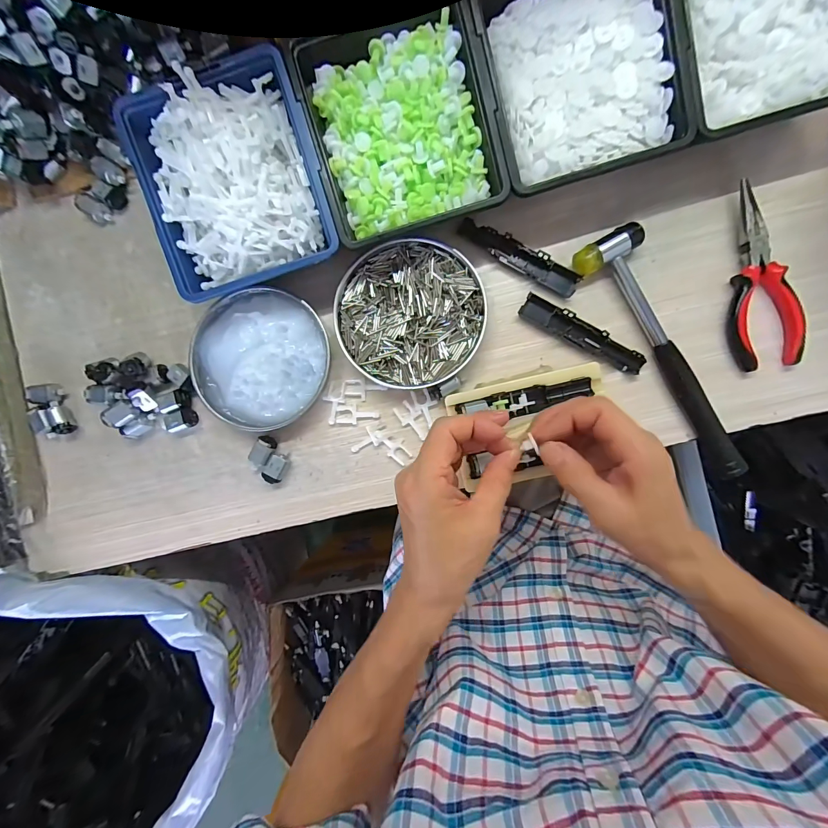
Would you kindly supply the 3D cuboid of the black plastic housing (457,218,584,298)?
[{"bbox_3d":[0.097,-0.147,0.339,0.119,0.012,0.023,33,92,3],"label":"black plastic housing"}]

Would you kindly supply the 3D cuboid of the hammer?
[{"bbox_3d":[0.231,-0.056,0.320,0.054,0.021,0.237,-33,88,3],"label":"hammer"}]

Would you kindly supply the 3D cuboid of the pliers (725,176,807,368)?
[{"bbox_3d":[0.301,-0.119,0.319,0.052,0.021,0.156,-9,89,4],"label":"pliers"}]

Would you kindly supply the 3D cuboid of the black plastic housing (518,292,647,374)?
[{"bbox_3d":[0.155,-0.074,0.334,0.118,0.010,0.022,30,91,3],"label":"black plastic housing"}]

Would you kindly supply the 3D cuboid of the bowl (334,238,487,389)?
[{"bbox_3d":[-0.004,-0.091,0.333,0.130,0.034,0.129,0,90,4],"label":"bowl"}]

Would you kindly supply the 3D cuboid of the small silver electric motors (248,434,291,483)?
[{"bbox_3d":[-0.140,0.045,0.352,0.041,0.017,0.029,43,92,3],"label":"small silver electric motors"}]

